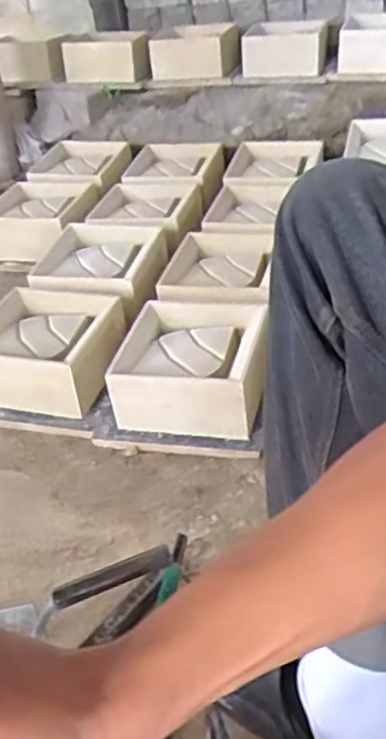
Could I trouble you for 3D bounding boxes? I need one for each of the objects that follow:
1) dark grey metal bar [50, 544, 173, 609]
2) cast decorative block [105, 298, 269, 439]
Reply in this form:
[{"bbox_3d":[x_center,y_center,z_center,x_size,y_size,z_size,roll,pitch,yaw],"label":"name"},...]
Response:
[{"bbox_3d":[-0.088,0.224,0.741,0.133,0.027,0.017,-20,39,-18],"label":"dark grey metal bar"},{"bbox_3d":[0.003,0.001,1.042,0.209,0.118,0.214,3,36,12],"label":"cast decorative block"}]

